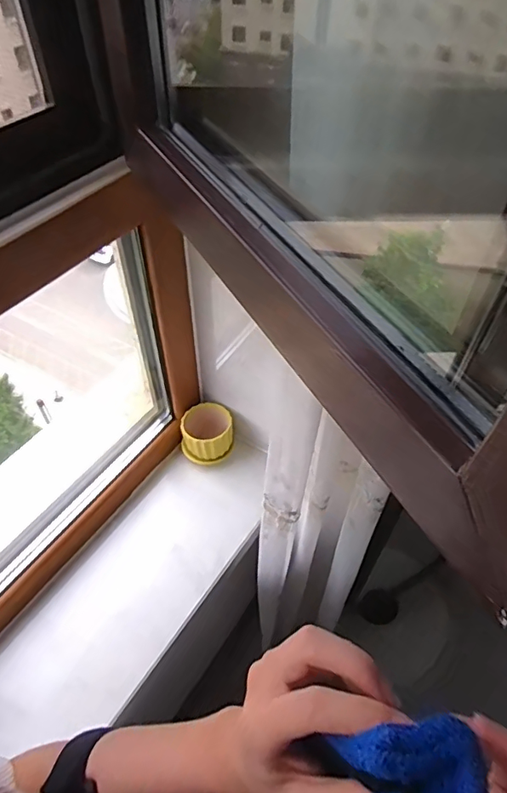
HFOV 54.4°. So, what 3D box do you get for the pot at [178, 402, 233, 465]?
[{"bbox_3d":[-0.082,0.062,0.851,0.091,0.077,0.080,-5,51,-5],"label":"pot"}]

